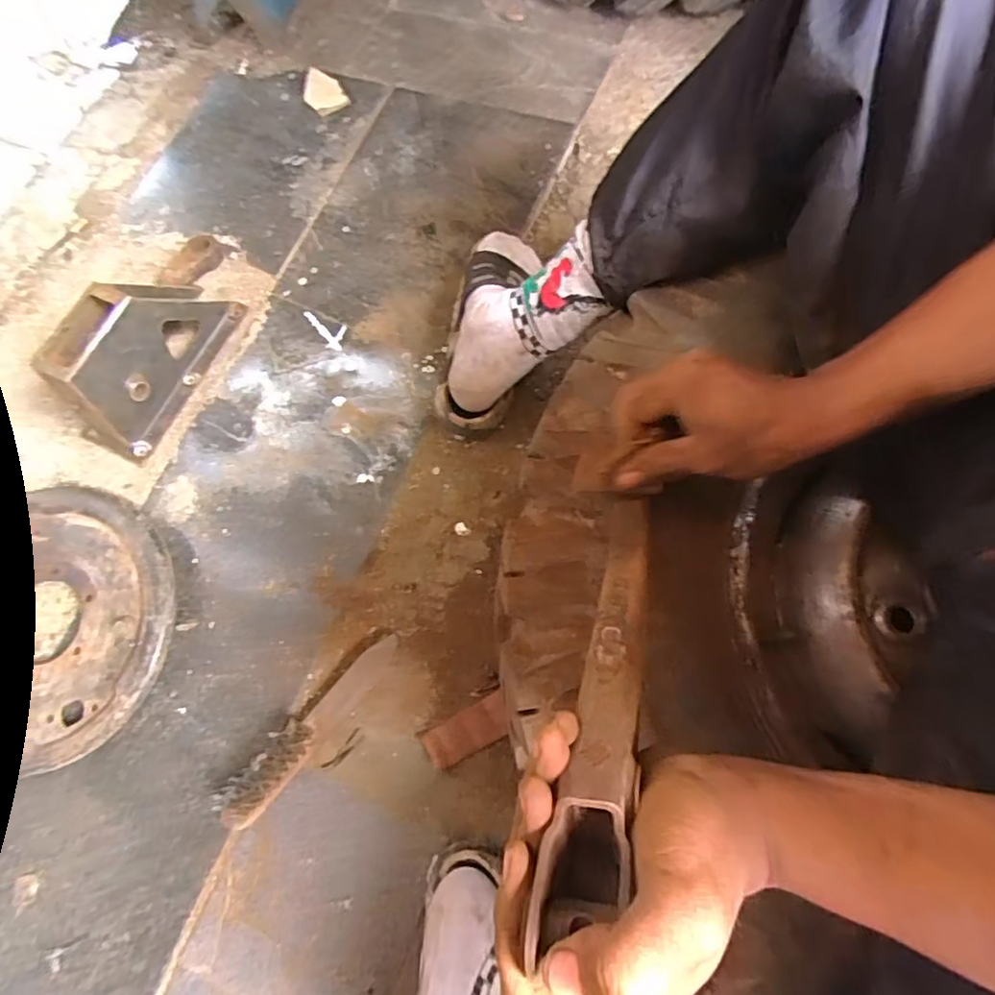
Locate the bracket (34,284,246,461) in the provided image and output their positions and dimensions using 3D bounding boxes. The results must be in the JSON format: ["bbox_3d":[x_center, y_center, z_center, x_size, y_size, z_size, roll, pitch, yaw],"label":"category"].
[{"bbox_3d":[-0.423,-0.180,0.710,0.082,0.134,0.240,27,76,14],"label":"bracket"}]

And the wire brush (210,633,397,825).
[{"bbox_3d":[-0.190,0.225,0.602,0.042,0.045,0.228,36,78,16],"label":"wire brush"}]

